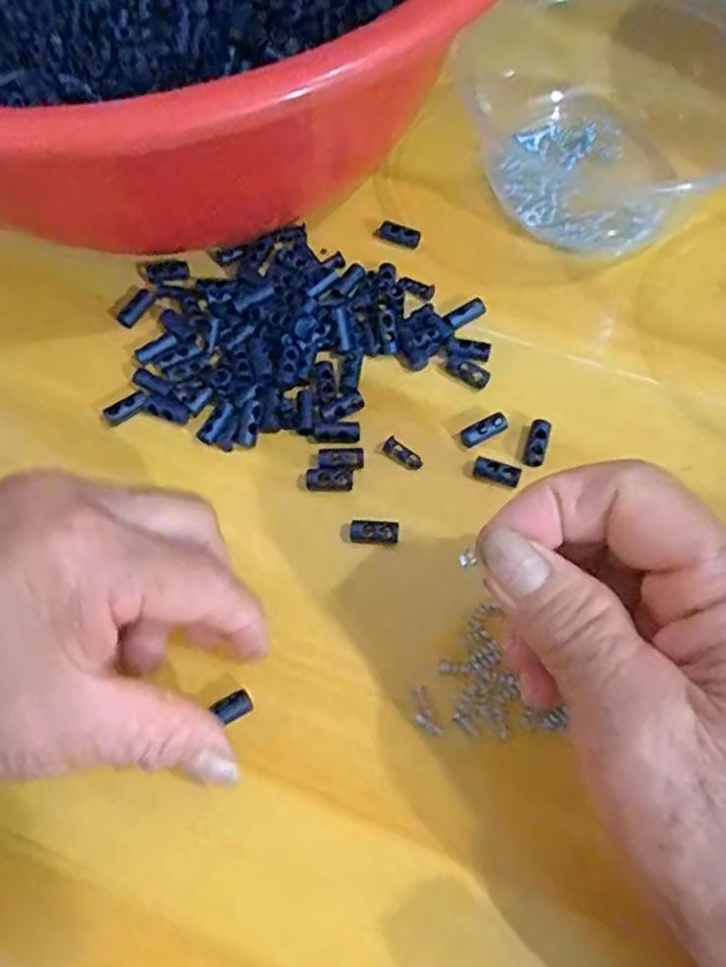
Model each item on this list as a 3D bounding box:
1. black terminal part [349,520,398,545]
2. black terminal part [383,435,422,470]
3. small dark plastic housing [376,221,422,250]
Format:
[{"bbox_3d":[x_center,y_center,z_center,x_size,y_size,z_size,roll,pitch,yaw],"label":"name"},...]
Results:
[{"bbox_3d":[0.004,0.018,0.265,0.018,0.007,0.007,1,67,2],"label":"black terminal part"},{"bbox_3d":[0.016,-0.012,0.278,0.016,0.004,0.007,34,71,14],"label":"black terminal part"},{"bbox_3d":[0.016,-0.114,0.323,0.020,0.005,0.008,16,68,8],"label":"small dark plastic housing"}]

